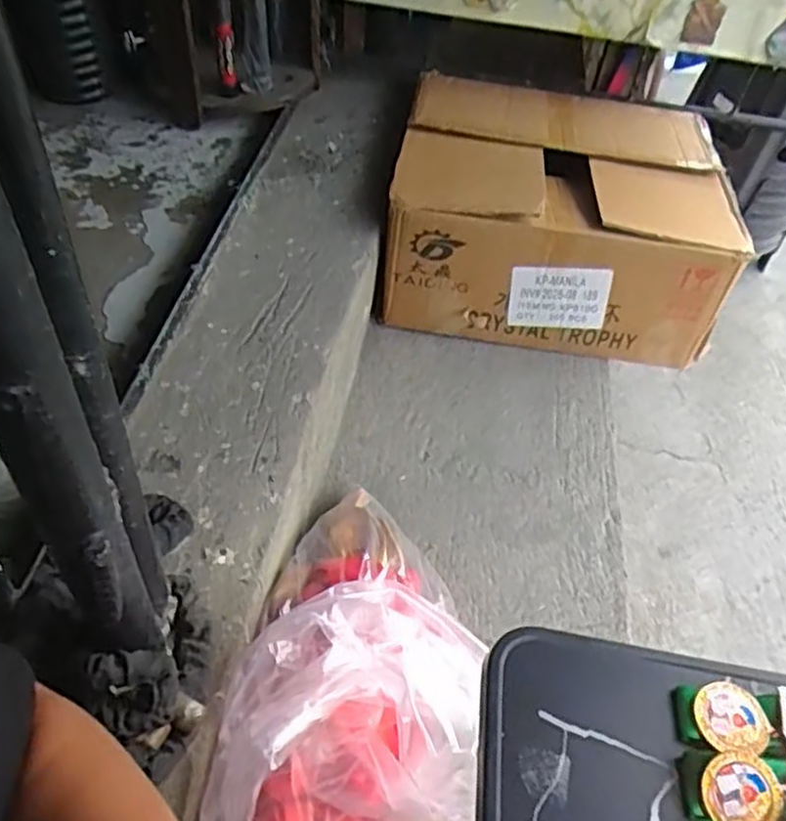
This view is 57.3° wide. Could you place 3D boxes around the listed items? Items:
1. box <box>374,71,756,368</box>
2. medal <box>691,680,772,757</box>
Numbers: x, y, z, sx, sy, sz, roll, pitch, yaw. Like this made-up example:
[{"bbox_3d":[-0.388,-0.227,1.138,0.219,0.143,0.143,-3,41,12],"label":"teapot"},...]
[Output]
[{"bbox_3d":[0.299,-0.371,1.333,0.568,0.253,0.488,11,49,3],"label":"box"},{"bbox_3d":[0.178,0.161,0.378,0.038,0.006,0.038,3,49,-4],"label":"medal"}]

